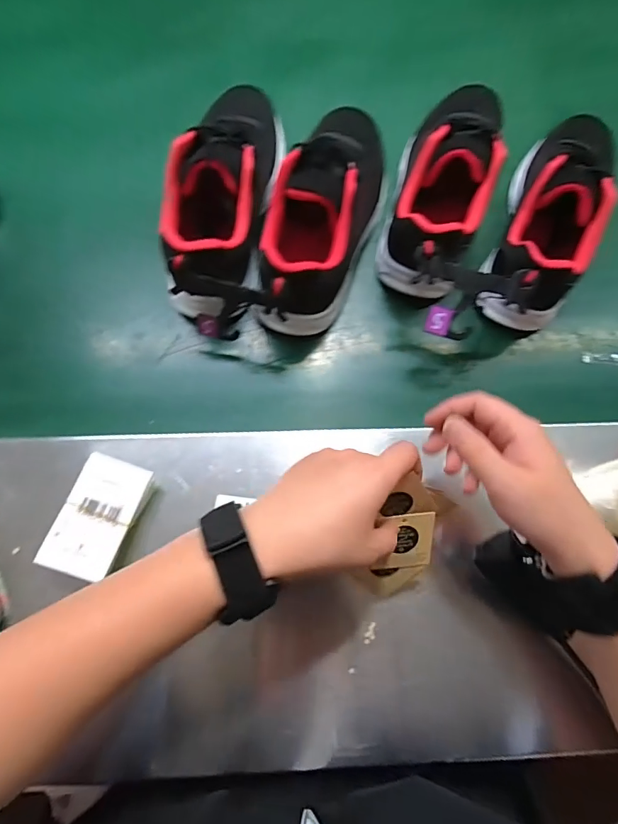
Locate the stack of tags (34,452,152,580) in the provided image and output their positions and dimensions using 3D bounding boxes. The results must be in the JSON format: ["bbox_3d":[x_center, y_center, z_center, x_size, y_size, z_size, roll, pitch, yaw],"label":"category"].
[{"bbox_3d":[-0.156,0.078,0.331,0.051,0.029,0.083,16,73,3],"label":"stack of tags"}]

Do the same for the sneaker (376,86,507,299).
[{"bbox_3d":[0.125,-0.236,0.438,0.105,0.083,0.259,18,73,4],"label":"sneaker"}]

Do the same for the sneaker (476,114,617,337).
[{"bbox_3d":[0.239,-0.193,0.426,0.083,0.088,0.249,25,73,6],"label":"sneaker"}]

